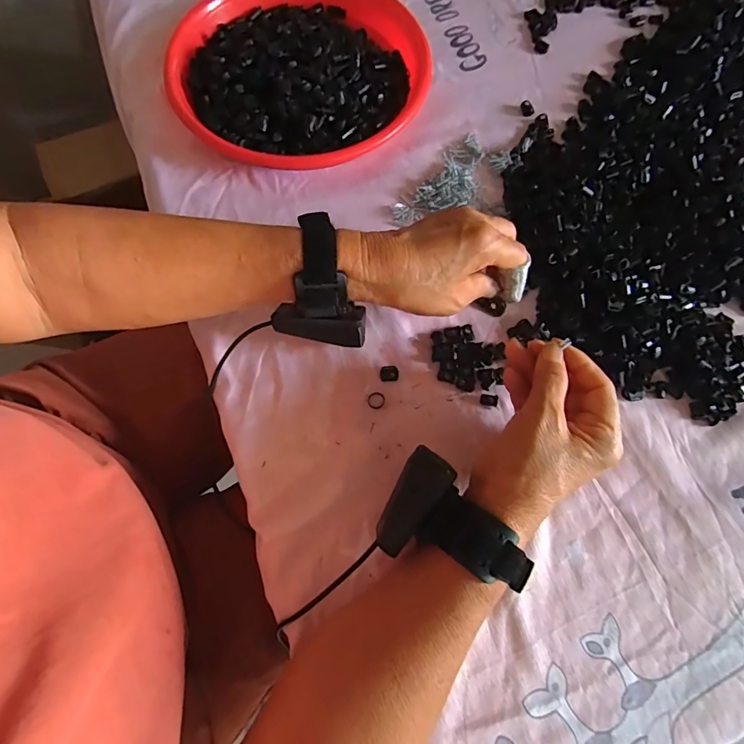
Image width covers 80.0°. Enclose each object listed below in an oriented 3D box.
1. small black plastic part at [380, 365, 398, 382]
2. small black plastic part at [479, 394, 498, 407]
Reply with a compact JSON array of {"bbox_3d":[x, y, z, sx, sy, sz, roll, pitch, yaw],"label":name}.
[{"bbox_3d":[0.014,0.001,0.365,0.015,0.004,0.013,-4,73,-2],"label":"small black plastic part"},{"bbox_3d":[0.095,0.023,0.360,0.014,0.004,0.009,8,73,2],"label":"small black plastic part"}]

